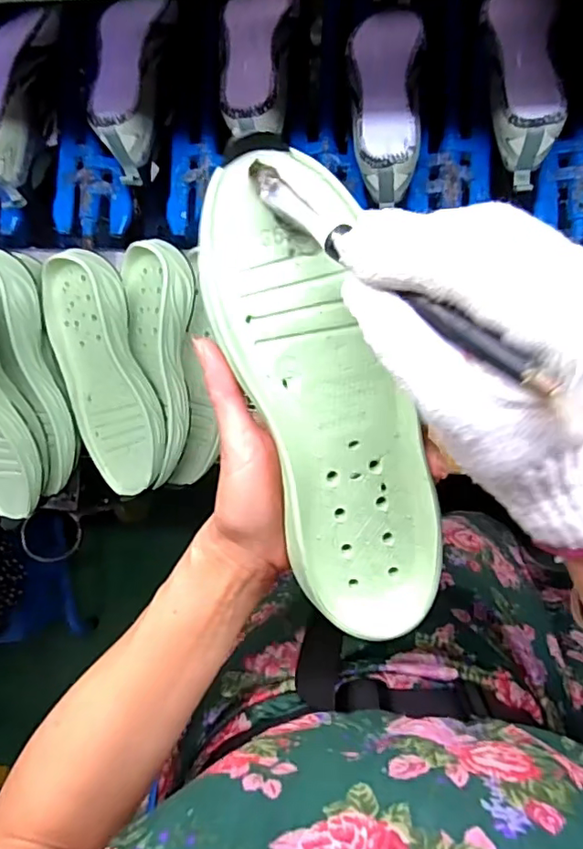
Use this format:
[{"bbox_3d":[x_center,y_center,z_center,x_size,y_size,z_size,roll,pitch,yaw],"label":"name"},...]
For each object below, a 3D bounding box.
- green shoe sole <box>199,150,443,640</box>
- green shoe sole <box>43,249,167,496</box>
[{"bbox_3d":[0.017,-0.010,0.280,0.078,0.025,0.232,-19,99,5],"label":"green shoe sole"},{"bbox_3d":[-0.182,-0.049,0.548,0.086,0.036,0.230,-16,90,5],"label":"green shoe sole"}]

